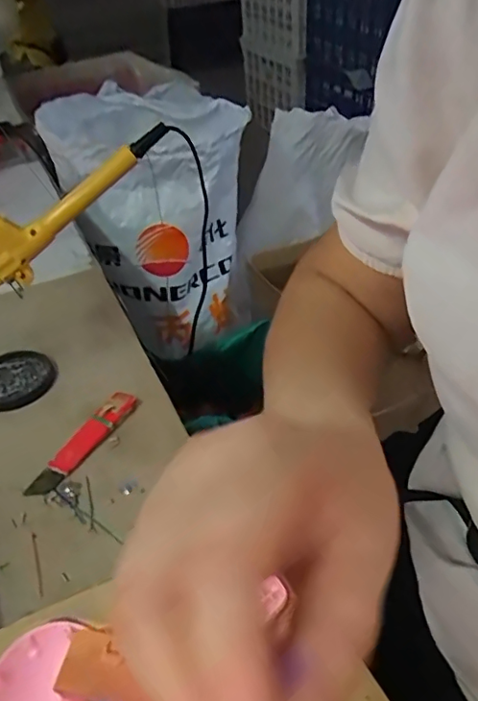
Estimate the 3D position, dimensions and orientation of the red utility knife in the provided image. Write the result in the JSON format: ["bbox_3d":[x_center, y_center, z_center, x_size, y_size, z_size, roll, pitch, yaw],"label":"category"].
[{"bbox_3d":[-0.115,0.067,0.410,0.022,0.010,0.104,19,45,26],"label":"red utility knife"}]

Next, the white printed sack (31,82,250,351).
[{"bbox_3d":[-0.136,-0.252,0.985,0.301,0.343,0.430,-7,40,-3],"label":"white printed sack"}]

